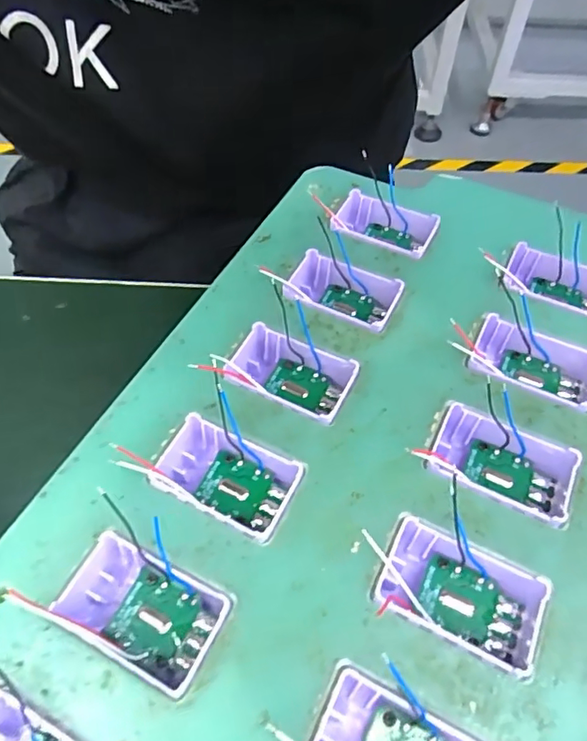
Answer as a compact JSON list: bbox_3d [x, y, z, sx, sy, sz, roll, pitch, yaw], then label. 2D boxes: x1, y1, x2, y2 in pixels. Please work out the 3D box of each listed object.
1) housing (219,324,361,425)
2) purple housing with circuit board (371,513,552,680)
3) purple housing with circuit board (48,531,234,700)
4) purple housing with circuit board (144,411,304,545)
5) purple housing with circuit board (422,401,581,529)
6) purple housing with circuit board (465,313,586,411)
[{"bbox_3d":[0.000,0.002,0.139,0.031,0.013,0.021,20,57,15],"label":"housing"},{"bbox_3d":[0.034,0.046,0.109,0.033,0.011,0.020,23,58,16],"label":"purple housing with circuit board"},{"bbox_3d":[-0.030,0.049,0.108,0.031,0.012,0.019,25,58,17],"label":"purple housing with circuit board"},{"bbox_3d":[-0.015,0.026,0.124,0.032,0.012,0.020,23,58,16],"label":"purple housing with circuit board"},{"bbox_3d":[0.048,0.023,0.125,0.032,0.013,0.021,19,57,14],"label":"purple housing with circuit board"},{"bbox_3d":[0.063,-0.001,0.141,0.032,0.011,0.020,21,57,15],"label":"purple housing with circuit board"}]

